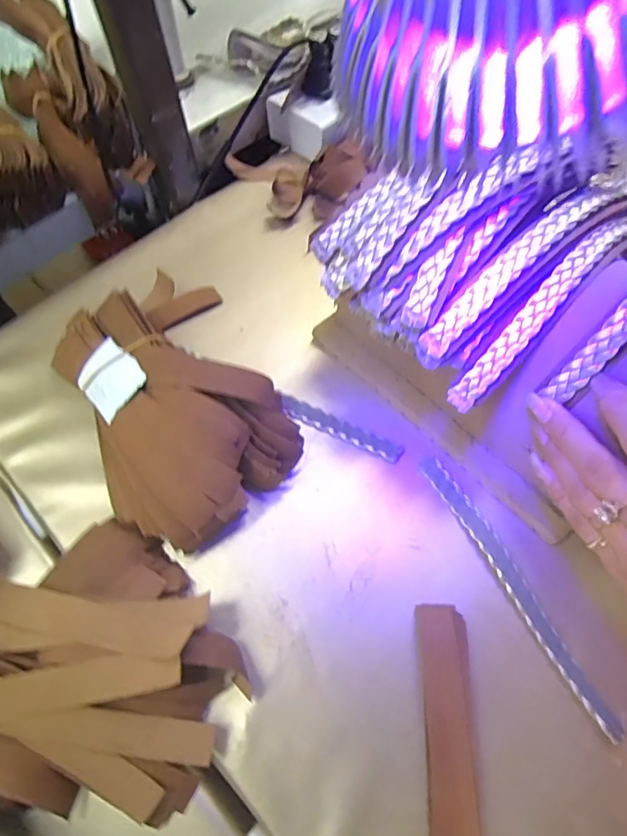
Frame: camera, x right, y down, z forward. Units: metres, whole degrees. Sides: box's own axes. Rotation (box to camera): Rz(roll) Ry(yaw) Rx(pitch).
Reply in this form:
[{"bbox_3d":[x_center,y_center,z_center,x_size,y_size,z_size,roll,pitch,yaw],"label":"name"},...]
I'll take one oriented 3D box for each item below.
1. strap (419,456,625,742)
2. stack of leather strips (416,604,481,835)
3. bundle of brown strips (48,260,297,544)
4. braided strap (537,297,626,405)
[{"bbox_3d":[0.114,0.093,0.295,0.015,0.005,0.167,-28,67,-10],"label":"strap"},{"bbox_3d":[0.067,0.186,0.250,0.026,0.011,0.179,1,65,2],"label":"stack of leather strips"},{"bbox_3d":[-0.090,-0.018,0.330,0.117,0.048,0.186,-29,68,-11],"label":"bundle of brown strips"},{"bbox_3d":[0.134,-0.032,0.244,0.004,0.066,0.014,-22,62,-44],"label":"braided strap"}]

